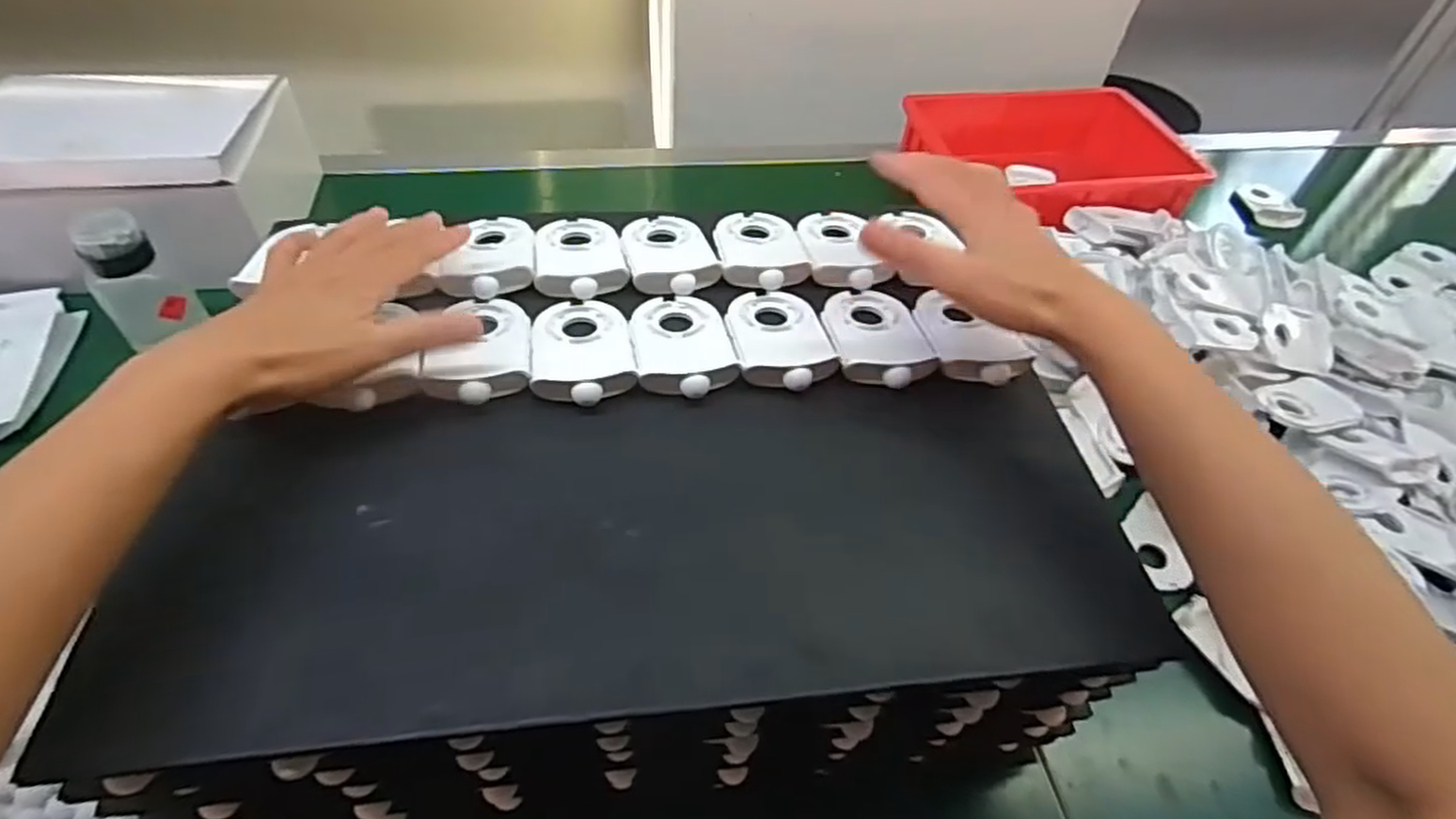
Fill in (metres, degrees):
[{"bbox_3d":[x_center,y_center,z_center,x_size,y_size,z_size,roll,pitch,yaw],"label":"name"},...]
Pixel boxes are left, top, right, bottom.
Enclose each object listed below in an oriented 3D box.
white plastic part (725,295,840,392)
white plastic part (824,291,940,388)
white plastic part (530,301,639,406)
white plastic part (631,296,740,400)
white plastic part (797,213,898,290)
[{"bbox_3d":[0.031,-0.047,0.449,0.057,0.012,0.087,-5,50,-9],"label":"white plastic part"},{"bbox_3d":[0.093,-0.048,0.459,0.060,0.013,0.087,-5,50,-9],"label":"white plastic part"},{"bbox_3d":[-0.085,-0.038,0.429,0.057,0.010,0.087,-7,50,-11],"label":"white plastic part"},{"bbox_3d":[-0.028,-0.043,0.441,0.058,0.009,0.086,-5,50,-9],"label":"white plastic part"},{"bbox_3d":[0.078,-0.115,0.520,0.052,0.016,0.091,-3,40,-7],"label":"white plastic part"}]

